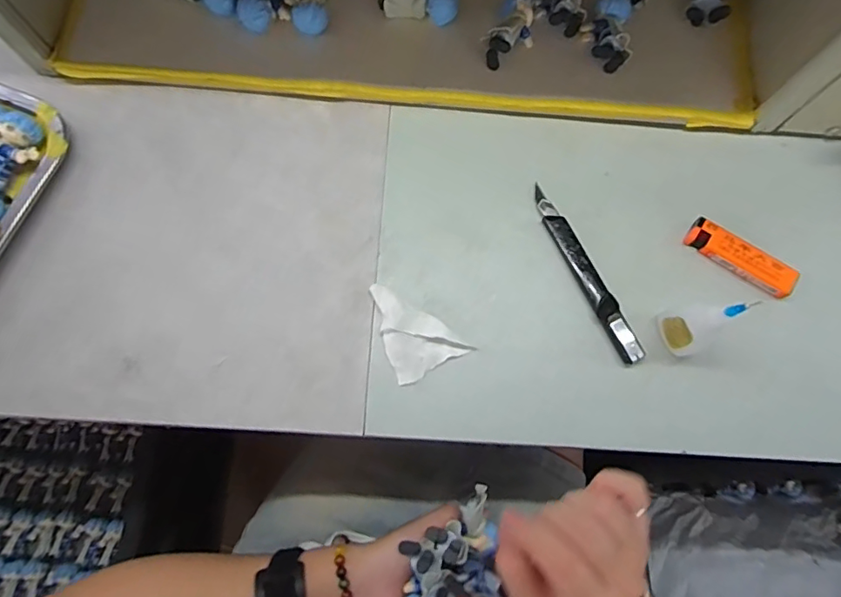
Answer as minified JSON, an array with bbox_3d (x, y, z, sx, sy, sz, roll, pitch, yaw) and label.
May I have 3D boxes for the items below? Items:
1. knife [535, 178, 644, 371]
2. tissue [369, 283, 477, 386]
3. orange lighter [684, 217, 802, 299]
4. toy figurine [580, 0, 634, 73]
[{"bbox_3d":[0.119,-0.018,0.377,0.017,0.008,0.141,-27,78,-7],"label":"knife"},{"bbox_3d":[-0.005,0.018,0.367,0.052,0.011,0.070,-27,78,-8],"label":"tissue"},{"bbox_3d":[0.237,-0.030,0.384,0.079,0.016,0.022,34,78,7],"label":"orange lighter"},{"bbox_3d":[0.147,-0.210,0.410,0.035,0.024,0.058,5,76,0],"label":"toy figurine"}]

